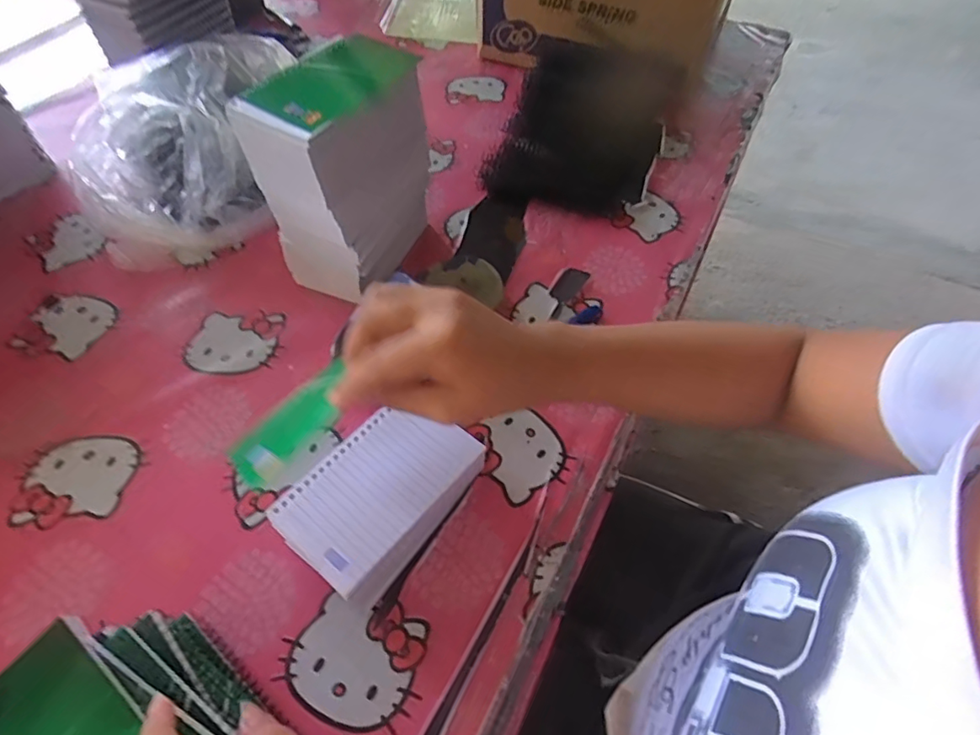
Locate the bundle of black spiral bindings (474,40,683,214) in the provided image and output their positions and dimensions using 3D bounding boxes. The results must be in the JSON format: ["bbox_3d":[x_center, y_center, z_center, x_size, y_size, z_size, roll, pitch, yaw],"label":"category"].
[{"bbox_3d":[0.115,-0.295,0.642,0.176,0.059,0.267,17,57,11],"label":"bundle of black spiral bindings"}]

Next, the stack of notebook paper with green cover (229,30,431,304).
[{"bbox_3d":[-0.126,-0.168,0.486,0.093,0.175,0.134,23,58,14],"label":"stack of notebook paper with green cover"}]

